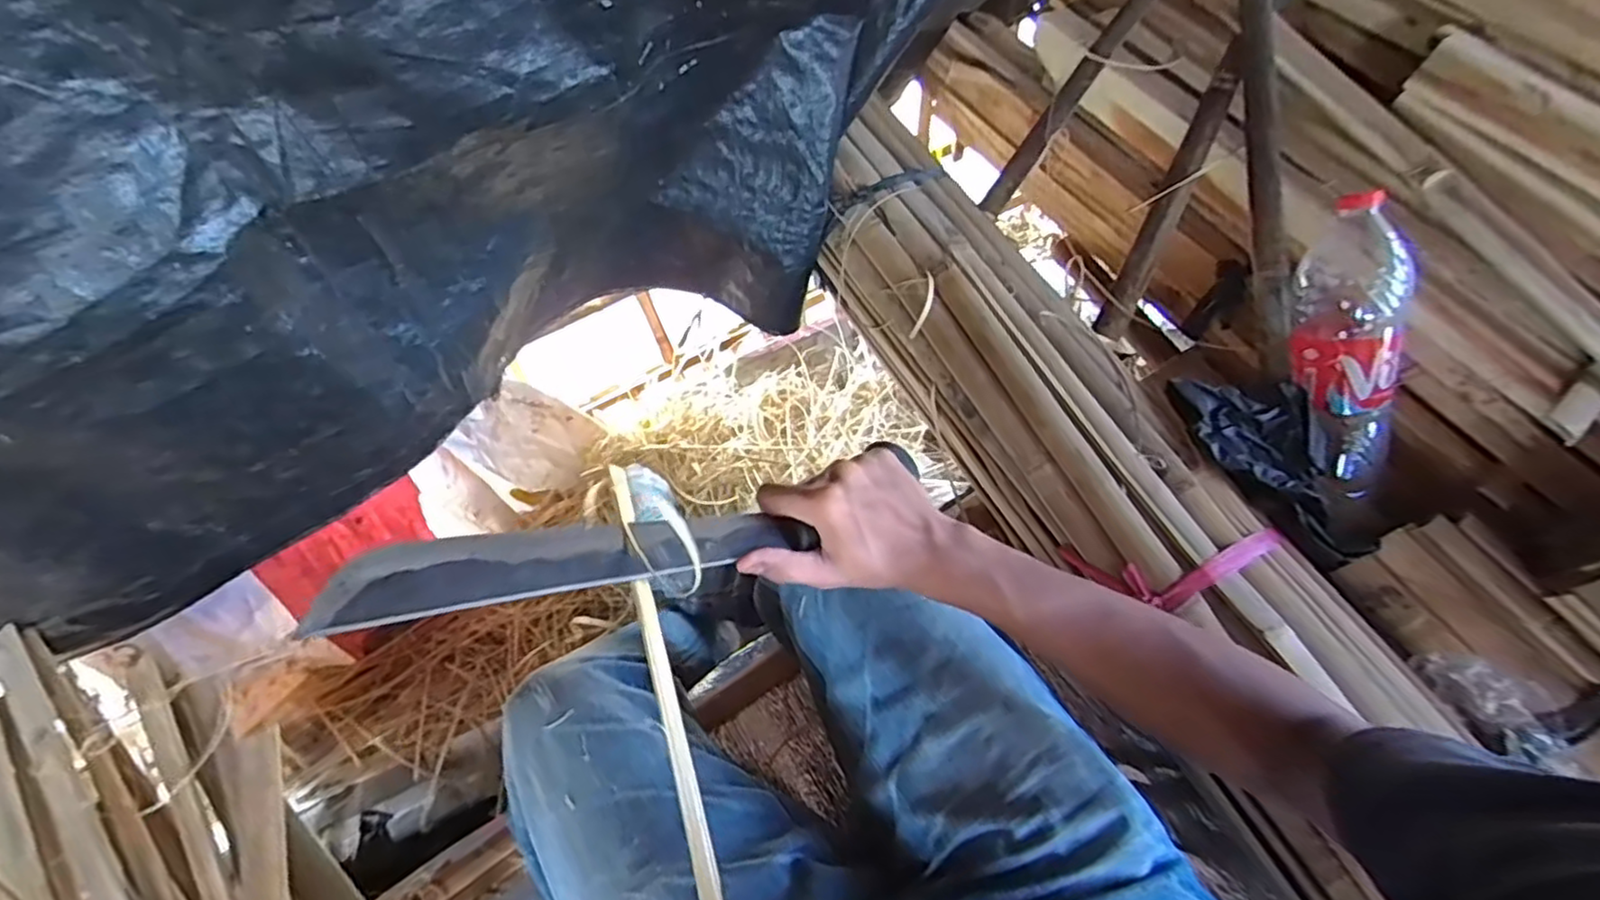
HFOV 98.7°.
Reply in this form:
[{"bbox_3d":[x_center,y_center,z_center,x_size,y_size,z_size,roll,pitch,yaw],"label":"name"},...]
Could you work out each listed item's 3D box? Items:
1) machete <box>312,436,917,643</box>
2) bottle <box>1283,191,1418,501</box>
[{"bbox_3d":[-0.079,0.047,0.438,0.381,0.015,0.060,-7,61,-32],"label":"machete"},{"bbox_3d":[0.522,-0.096,0.658,0.080,0.079,0.277,-8,99,-6],"label":"bottle"}]

